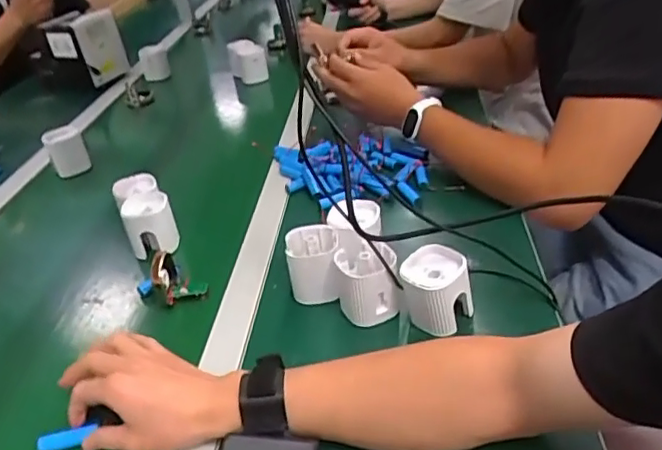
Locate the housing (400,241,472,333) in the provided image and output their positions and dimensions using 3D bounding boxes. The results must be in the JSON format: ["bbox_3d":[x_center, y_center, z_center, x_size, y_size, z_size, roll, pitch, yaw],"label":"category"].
[{"bbox_3d":[0.100,0.061,0.553,0.062,0.063,0.058,-4,33,9],"label":"housing"}]

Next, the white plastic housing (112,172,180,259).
[{"bbox_3d":[-0.234,-0.013,0.752,0.059,0.061,0.115,-22,34,-17],"label":"white plastic housing"}]

